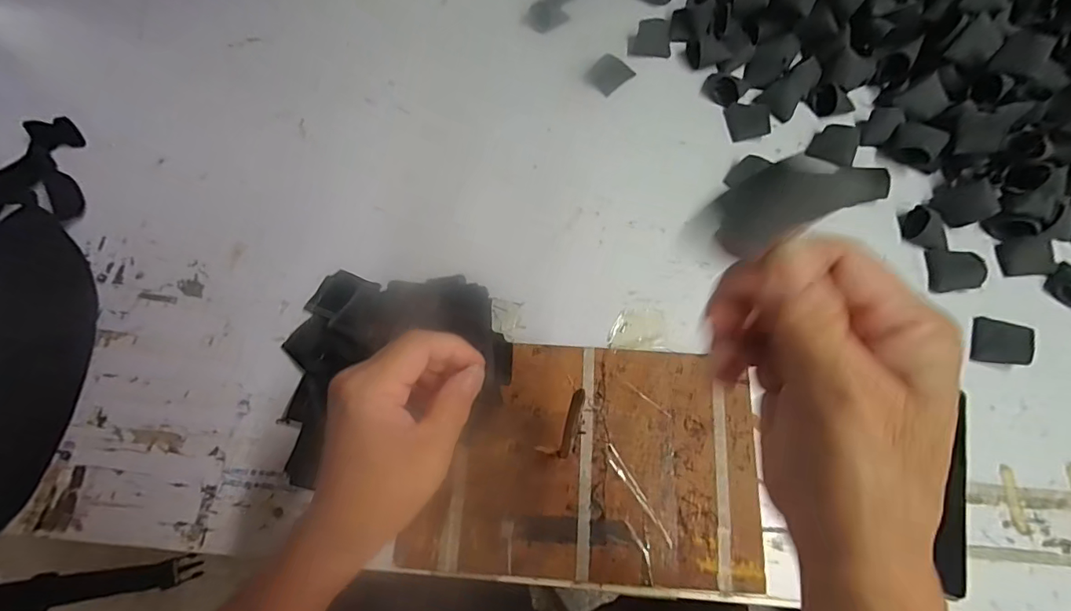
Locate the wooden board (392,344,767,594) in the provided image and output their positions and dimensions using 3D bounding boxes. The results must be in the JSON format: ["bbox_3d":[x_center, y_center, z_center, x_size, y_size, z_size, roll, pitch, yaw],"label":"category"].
[{"bbox_3d":[0.044,0.122,0.386,0.260,0.013,0.174,3,69,1],"label":"wooden board"}]

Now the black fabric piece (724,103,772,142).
[{"bbox_3d":[0.222,-0.195,0.502,0.041,0.009,0.043,-9,71,12],"label":"black fabric piece"}]

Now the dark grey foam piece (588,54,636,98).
[{"bbox_3d":[0.082,-0.254,0.524,0.042,0.020,0.034,-40,74,-14],"label":"dark grey foam piece"}]

